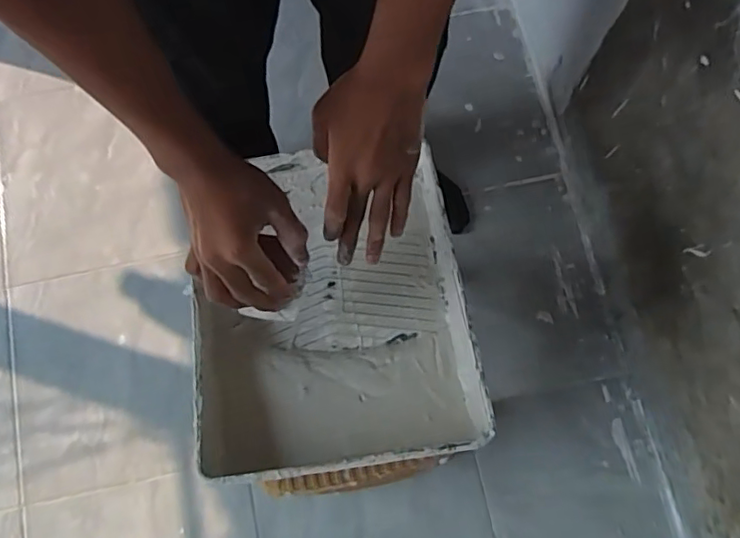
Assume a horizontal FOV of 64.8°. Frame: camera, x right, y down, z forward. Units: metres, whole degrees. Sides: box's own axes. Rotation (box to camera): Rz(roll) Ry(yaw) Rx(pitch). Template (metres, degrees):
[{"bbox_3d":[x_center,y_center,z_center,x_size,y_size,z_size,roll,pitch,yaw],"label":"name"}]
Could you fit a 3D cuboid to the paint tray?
[{"bbox_3d":[-0.043,0.027,0.601,0.268,0.089,0.328,-7,76,-2],"label":"paint tray"}]

